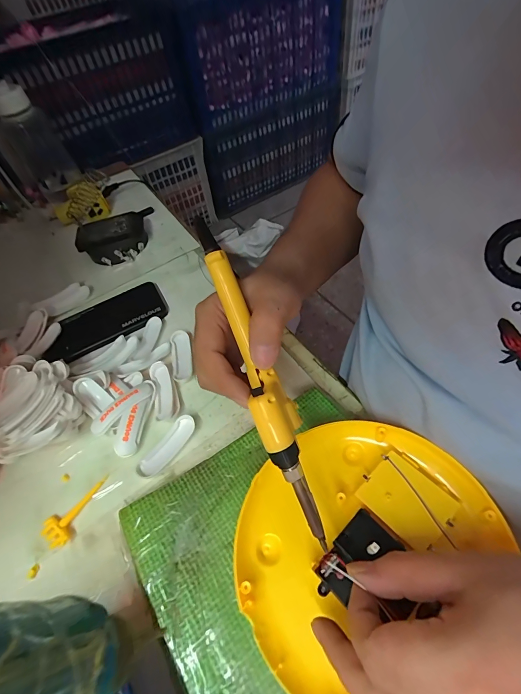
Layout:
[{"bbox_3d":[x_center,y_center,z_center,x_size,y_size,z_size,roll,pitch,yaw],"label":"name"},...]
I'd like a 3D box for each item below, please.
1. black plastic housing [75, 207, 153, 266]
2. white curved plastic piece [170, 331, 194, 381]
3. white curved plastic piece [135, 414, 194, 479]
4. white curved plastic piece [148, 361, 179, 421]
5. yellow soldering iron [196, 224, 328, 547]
[{"bbox_3d":[-0.225,-0.193,0.538,0.087,0.042,0.147,35,68,28],"label":"black plastic housing"},{"bbox_3d":[-0.095,0.011,0.386,0.022,0.010,0.071,-14,53,-2],"label":"white curved plastic piece"},{"bbox_3d":[-0.093,0.099,0.322,0.022,0.008,0.069,31,63,26],"label":"white curved plastic piece"},{"bbox_3d":[-0.107,0.047,0.357,0.024,0.009,0.071,-19,54,-6],"label":"white curved plastic piece"},{"bbox_3d":[-0.003,0.010,0.220,0.029,0.025,0.226,-19,76,-10],"label":"yellow soldering iron"}]

